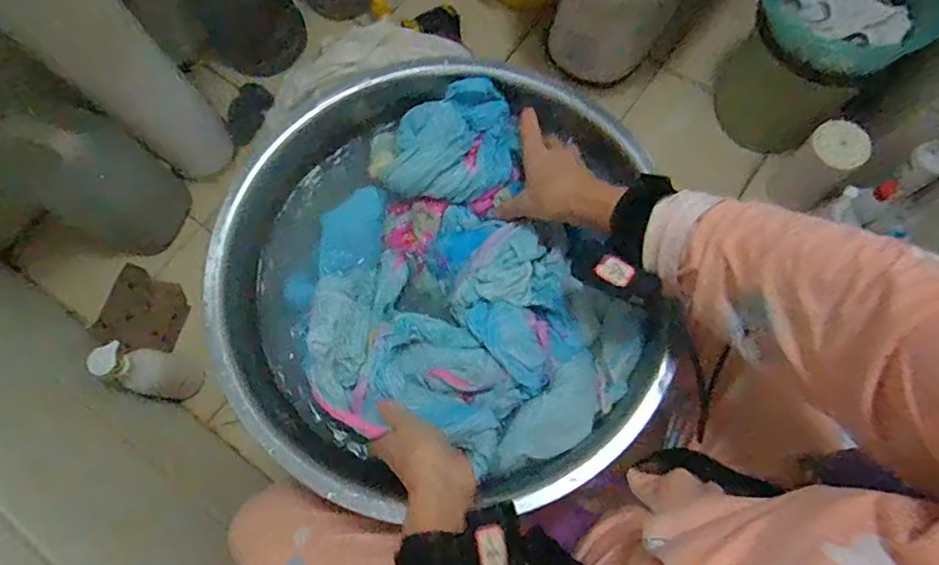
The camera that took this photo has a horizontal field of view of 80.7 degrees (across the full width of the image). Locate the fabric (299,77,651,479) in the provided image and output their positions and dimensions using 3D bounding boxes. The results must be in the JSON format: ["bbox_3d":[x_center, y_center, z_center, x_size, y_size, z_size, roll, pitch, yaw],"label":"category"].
[{"bbox_3d":[-0.011,-0.001,0.554,0.310,0.090,0.365,-28,73,-9],"label":"fabric"}]

